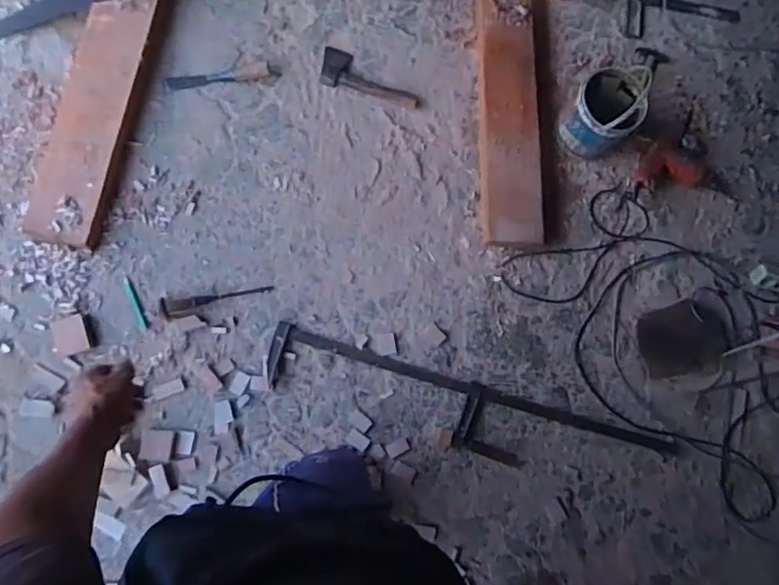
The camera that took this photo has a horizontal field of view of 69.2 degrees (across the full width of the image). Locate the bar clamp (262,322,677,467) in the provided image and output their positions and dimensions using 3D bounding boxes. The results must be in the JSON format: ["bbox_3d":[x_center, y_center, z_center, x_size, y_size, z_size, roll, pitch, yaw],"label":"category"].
[{"bbox_3d":[0.222,0.327,1.480,1.110,0.039,0.175,17,81,-2],"label":"bar clamp"}]

